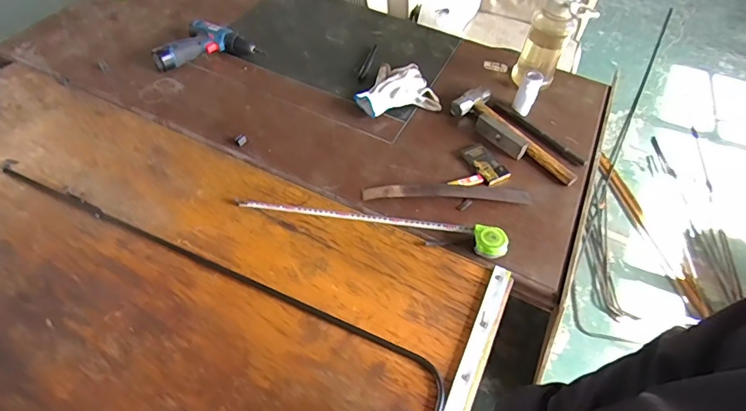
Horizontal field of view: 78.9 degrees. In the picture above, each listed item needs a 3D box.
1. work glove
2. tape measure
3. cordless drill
[{"bbox_3d":[0.048,-0.274,1.065,0.190,0.048,0.144,-9,53,-13],"label":"work glove"},{"bbox_3d":[-0.003,0.021,0.833,0.497,0.041,0.059,12,51,4],"label":"tape measure"},{"bbox_3d":[-0.410,-0.401,1.113,0.243,0.045,0.143,-14,54,-16],"label":"cordless drill"}]

